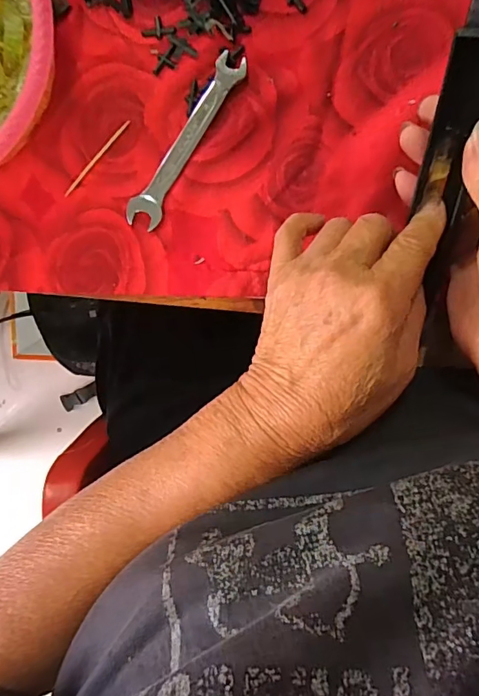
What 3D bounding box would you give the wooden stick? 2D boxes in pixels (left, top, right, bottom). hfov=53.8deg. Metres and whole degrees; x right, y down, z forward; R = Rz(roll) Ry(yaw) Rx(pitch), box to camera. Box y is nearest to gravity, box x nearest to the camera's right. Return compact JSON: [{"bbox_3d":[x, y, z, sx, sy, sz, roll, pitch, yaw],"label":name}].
[{"bbox_3d":[-0.092,-0.121,0.301,0.004,0.004,0.062,44,98,-2],"label":"wooden stick"}]

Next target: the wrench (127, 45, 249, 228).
[{"bbox_3d":[-0.034,-0.127,0.295,0.020,0.005,0.114,32,98,0],"label":"wrench"}]

